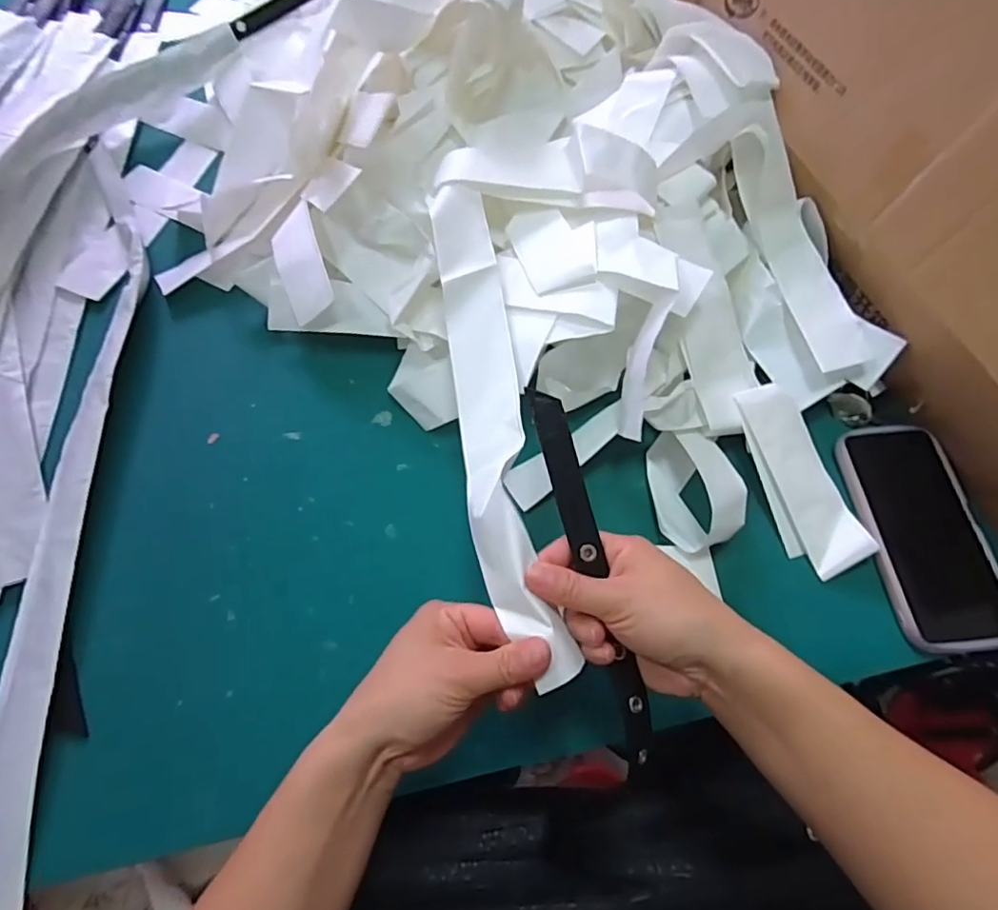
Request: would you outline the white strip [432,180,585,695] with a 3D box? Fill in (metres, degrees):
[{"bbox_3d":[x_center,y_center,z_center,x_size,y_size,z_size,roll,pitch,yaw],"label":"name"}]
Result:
[{"bbox_3d":[-0.007,-0.042,0.388,0.045,0.044,0.374,-7,61,-4],"label":"white strip"}]

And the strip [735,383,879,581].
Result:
[{"bbox_3d":[0.228,0.016,0.436,0.058,0.027,0.146,-18,78,-9],"label":"strip"}]

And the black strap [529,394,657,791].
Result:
[{"bbox_3d":[0.055,0.071,0.323,0.019,0.006,0.220,-15,87,-7],"label":"black strap"}]

